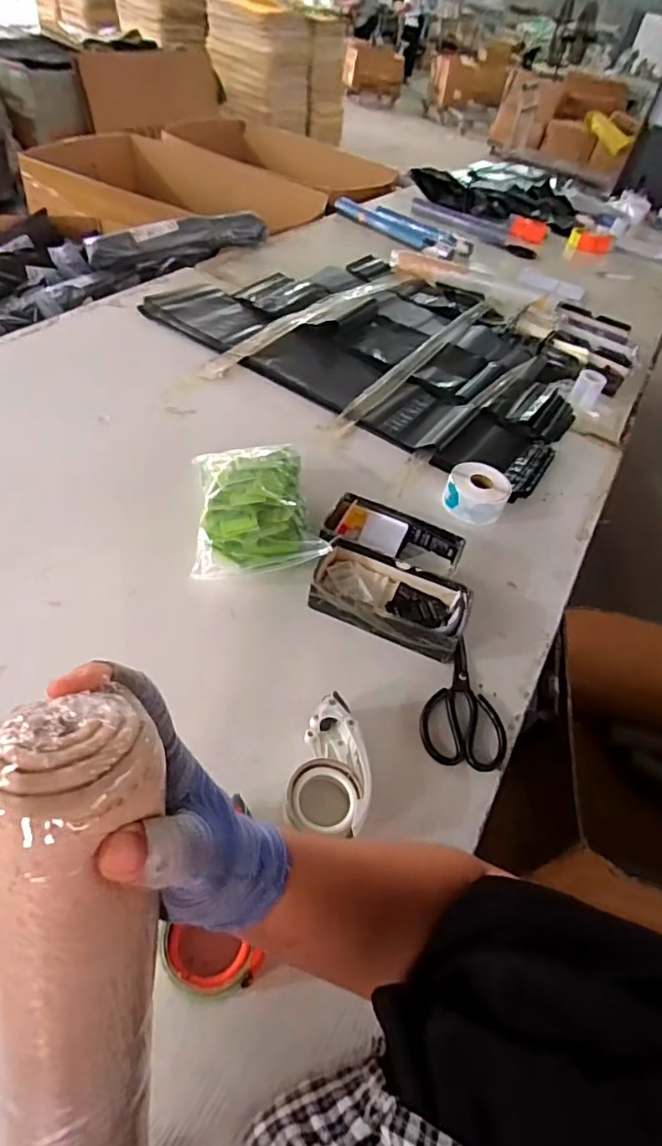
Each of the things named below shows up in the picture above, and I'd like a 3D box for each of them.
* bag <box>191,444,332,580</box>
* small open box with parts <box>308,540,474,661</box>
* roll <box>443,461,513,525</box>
[{"bbox_3d":[-0.122,-0.105,0.867,0.189,0.063,0.247,-6,50,-17],"label":"bag"},{"bbox_3d":[0.085,0.035,0.811,0.223,0.054,0.117,21,50,7],"label":"small open box with parts"},{"bbox_3d":[0.254,-0.141,0.981,0.105,0.047,0.111,6,47,-7],"label":"roll"}]

